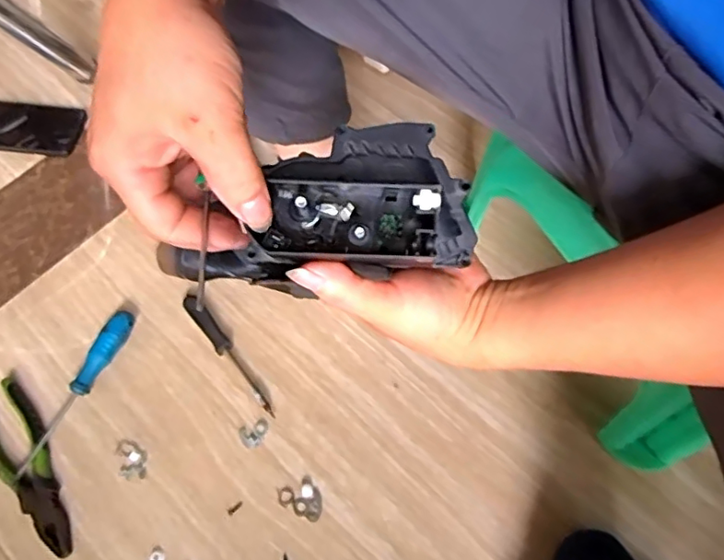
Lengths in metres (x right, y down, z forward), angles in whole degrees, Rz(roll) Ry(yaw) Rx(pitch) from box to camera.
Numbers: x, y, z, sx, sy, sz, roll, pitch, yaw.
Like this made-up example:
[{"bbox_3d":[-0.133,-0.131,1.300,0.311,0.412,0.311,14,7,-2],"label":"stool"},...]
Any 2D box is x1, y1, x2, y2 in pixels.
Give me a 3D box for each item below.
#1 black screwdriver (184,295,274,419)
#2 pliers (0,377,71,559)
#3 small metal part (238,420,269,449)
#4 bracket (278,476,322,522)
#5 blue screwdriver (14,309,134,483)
[{"bbox_3d":[-0.148,0.078,0.640,0.019,0.020,0.172,-36,67,-15],"label":"black screwdriver"},{"bbox_3d":[-0.339,0.186,0.591,0.057,0.021,0.193,-36,67,-15],"label":"pliers"},{"bbox_3d":[-0.112,0.161,0.607,0.030,0.004,0.024,-15,63,-5],"label":"small metal part"},{"bbox_3d":[-0.058,0.216,0.582,0.045,0.004,0.034,26,67,15],"label":"bracket"},{"bbox_3d":[-0.306,0.116,0.623,0.029,0.025,0.190,22,66,13],"label":"blue screwdriver"}]

